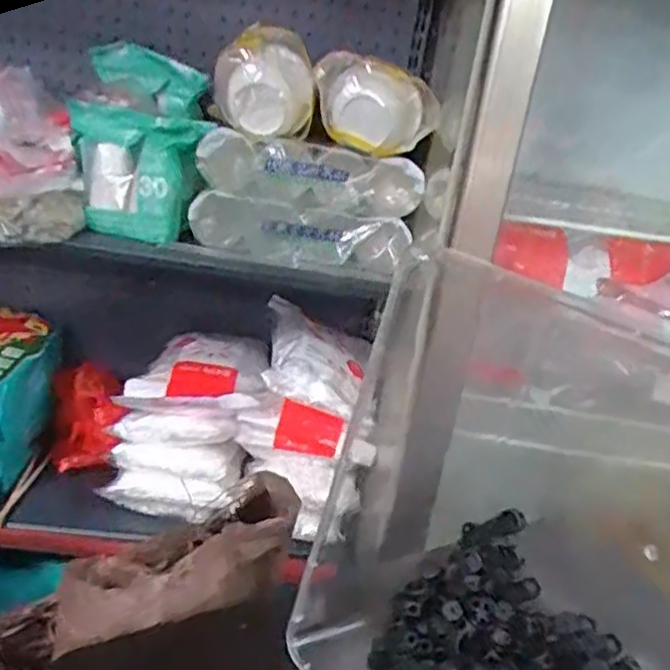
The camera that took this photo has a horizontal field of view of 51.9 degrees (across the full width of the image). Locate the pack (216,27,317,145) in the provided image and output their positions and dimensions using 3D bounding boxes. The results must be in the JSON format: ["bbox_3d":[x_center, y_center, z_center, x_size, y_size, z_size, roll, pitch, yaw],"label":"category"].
[{"bbox_3d":[-0.082,-0.299,0.819,0.115,0.118,0.088,5,21,-7],"label":"pack"}]

